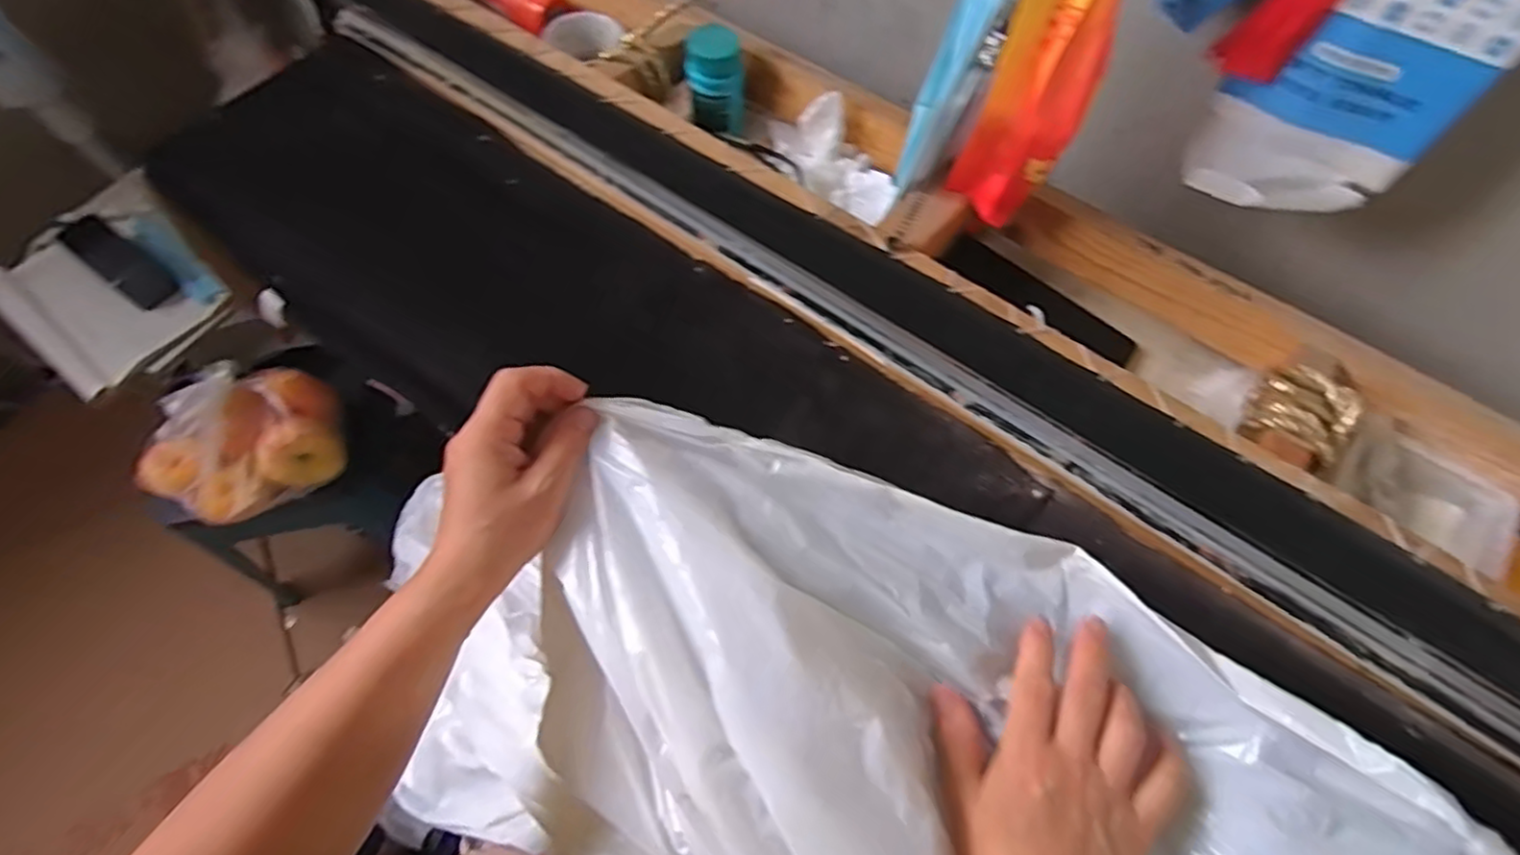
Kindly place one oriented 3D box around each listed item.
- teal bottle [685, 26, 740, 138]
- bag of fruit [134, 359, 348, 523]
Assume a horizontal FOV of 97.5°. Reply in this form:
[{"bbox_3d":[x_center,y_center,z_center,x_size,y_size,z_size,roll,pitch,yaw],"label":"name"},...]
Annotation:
[{"bbox_3d":[-0.039,-0.298,0.574,0.049,0.074,0.041,-4,64,-3],"label":"teal bottle"},{"bbox_3d":[-0.615,0.025,0.794,0.145,0.119,0.218,40,70,17],"label":"bag of fruit"}]

